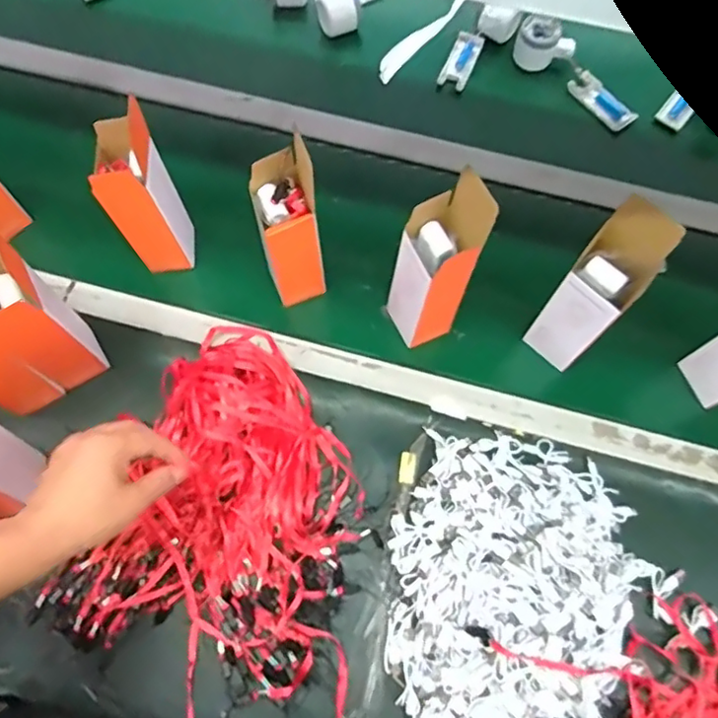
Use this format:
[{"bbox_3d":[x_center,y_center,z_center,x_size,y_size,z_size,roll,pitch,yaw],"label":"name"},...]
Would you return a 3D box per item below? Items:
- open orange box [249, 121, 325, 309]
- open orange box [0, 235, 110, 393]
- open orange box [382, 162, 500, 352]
[{"bbox_3d":[-0.078,-0.148,0.689,0.064,0.200,0.092,-10,70,-4],"label":"open orange box"},{"bbox_3d":[-0.338,-0.031,0.646,0.058,0.207,0.071,-24,71,-9],"label":"open orange box"},{"bbox_3d":[0.079,-0.095,0.656,0.084,0.224,0.086,-24,71,-9],"label":"open orange box"}]

